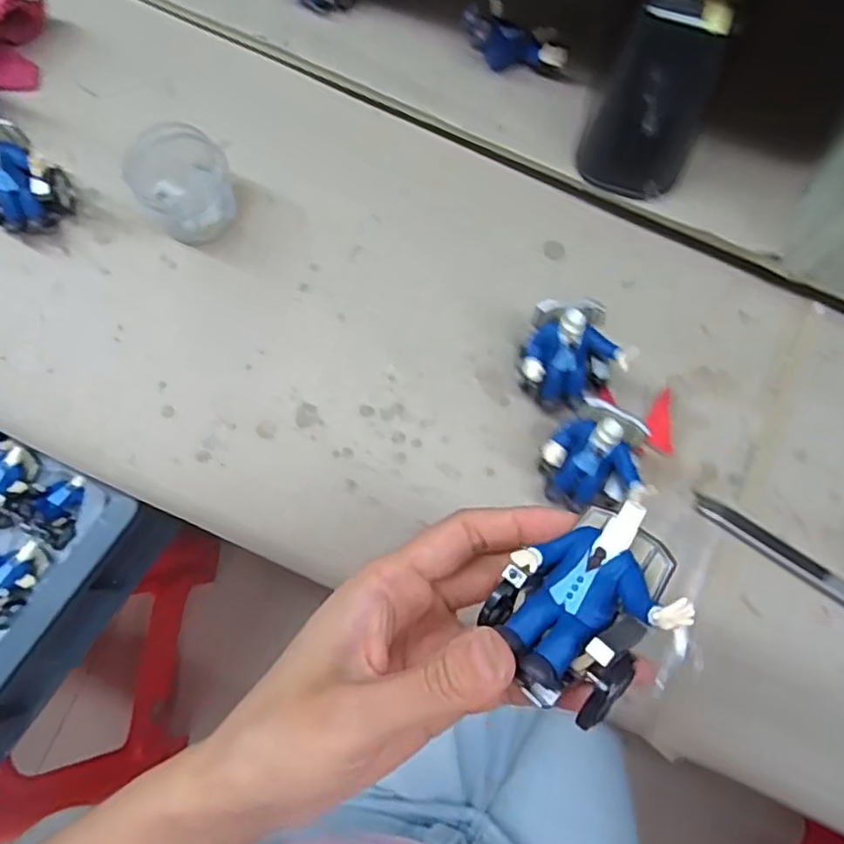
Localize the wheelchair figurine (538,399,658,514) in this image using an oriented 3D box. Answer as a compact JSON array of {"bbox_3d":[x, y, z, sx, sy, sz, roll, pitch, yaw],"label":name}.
[{"bbox_3d":[0.087,0.021,0.340,0.049,0.062,0.045,26,78,8],"label":"wheelchair figurine"}]

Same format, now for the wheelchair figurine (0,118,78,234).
[{"bbox_3d":[-0.235,-0.138,0.386,0.044,0.059,0.049,44,81,11],"label":"wheelchair figurine"}]

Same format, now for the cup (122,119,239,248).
[{"bbox_3d":[-0.135,-0.135,0.389,0.050,0.050,0.045,-42,78,-8],"label":"cup"}]

